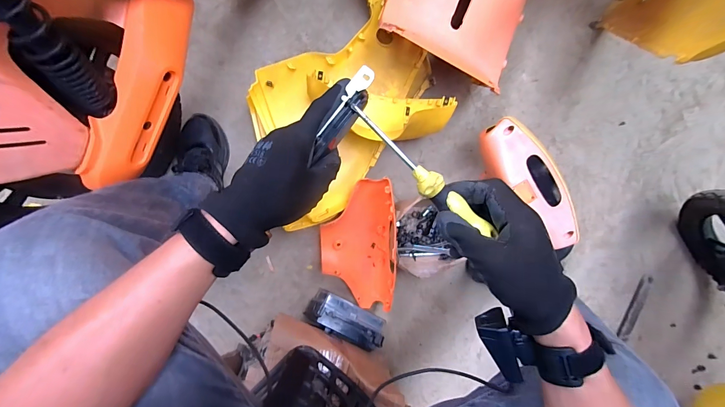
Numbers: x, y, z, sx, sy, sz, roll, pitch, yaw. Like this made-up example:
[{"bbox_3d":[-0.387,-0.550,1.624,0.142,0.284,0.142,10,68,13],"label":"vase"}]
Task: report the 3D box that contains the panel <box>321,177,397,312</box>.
[{"bbox_3d":[-0.012,0.096,0.702,0.155,0.115,0.290,0,91,-7],"label":"panel"}]

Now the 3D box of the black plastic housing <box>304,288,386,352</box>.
[{"bbox_3d":[-0.036,0.271,0.727,0.184,0.059,0.080,27,88,-5],"label":"black plastic housing"}]

